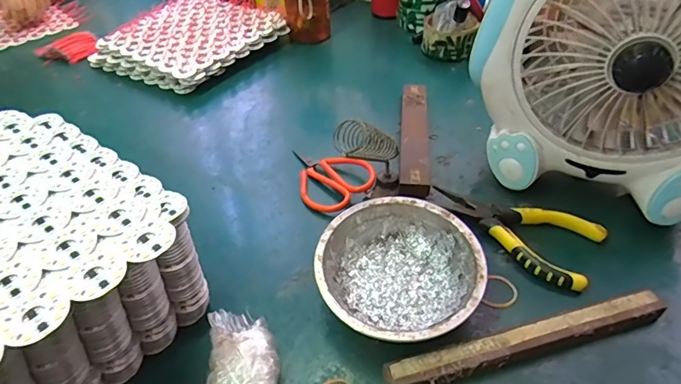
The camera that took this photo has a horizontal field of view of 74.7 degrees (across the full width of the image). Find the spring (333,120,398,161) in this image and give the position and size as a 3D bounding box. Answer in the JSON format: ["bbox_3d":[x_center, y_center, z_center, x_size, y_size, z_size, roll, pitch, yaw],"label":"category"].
[{"bbox_3d":[0.028,-0.046,0.406,0.026,0.031,0.080,36,19,35],"label":"spring"}]

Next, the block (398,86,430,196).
[{"bbox_3d":[0.085,-0.066,0.516,0.030,0.025,0.198,3,42,6],"label":"block"}]

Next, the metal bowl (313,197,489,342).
[{"bbox_3d":[0.046,0.067,0.358,0.125,0.045,0.123,-1,42,1],"label":"metal bowl"}]

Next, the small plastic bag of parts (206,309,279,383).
[{"bbox_3d":[-0.070,0.115,0.316,0.048,0.039,0.076,-6,42,-5],"label":"small plastic bag of parts"}]

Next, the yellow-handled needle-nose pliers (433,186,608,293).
[{"bbox_3d":[0.170,0.026,0.418,0.078,0.017,0.153,-27,47,-25],"label":"yellow-handled needle-nose pliers"}]

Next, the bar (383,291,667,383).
[{"bbox_3d":[0.135,0.110,0.324,0.211,0.019,0.020,-11,42,-10],"label":"bar"}]

